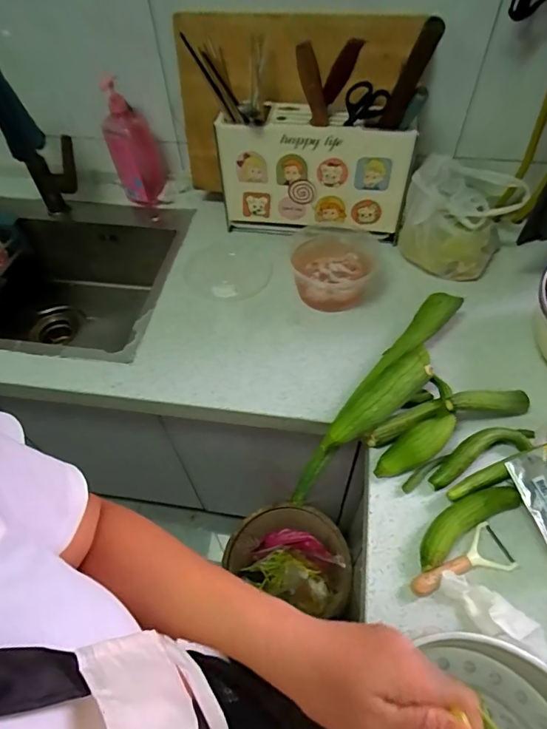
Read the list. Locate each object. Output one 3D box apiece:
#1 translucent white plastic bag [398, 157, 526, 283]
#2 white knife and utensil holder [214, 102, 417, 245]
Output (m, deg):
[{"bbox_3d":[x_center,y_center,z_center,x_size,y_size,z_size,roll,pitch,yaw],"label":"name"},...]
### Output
[{"bbox_3d":[0.351,-0.282,0.836,0.191,0.175,0.157,22,58,17],"label":"translucent white plastic bag"},{"bbox_3d":[0.070,-0.347,0.864,0.356,0.233,0.082,14,56,12],"label":"white knife and utensil holder"}]

